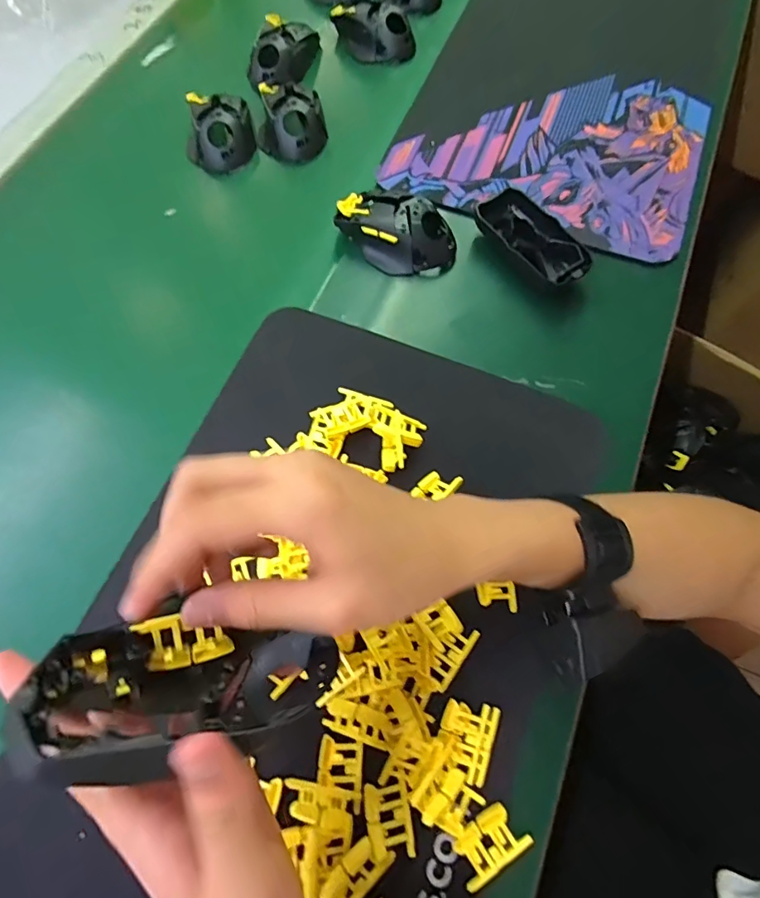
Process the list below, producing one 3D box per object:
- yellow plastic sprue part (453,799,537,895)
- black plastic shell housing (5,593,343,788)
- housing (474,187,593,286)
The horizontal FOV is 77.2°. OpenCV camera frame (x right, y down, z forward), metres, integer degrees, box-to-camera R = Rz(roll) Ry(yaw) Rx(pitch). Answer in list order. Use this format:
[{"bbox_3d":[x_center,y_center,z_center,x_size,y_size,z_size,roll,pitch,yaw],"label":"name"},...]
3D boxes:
[{"bbox_3d":[0.064,0.230,0.279,0.041,0.010,0.029,-29,68,-10],"label":"yellow plastic sprue part"},{"bbox_3d":[-0.077,0.100,0.205,0.125,0.031,0.057,7,61,-33],"label":"black plastic shell housing"},{"bbox_3d":[0.136,-0.185,0.427,0.052,0.024,0.114,-31,68,-11],"label":"housing"}]

